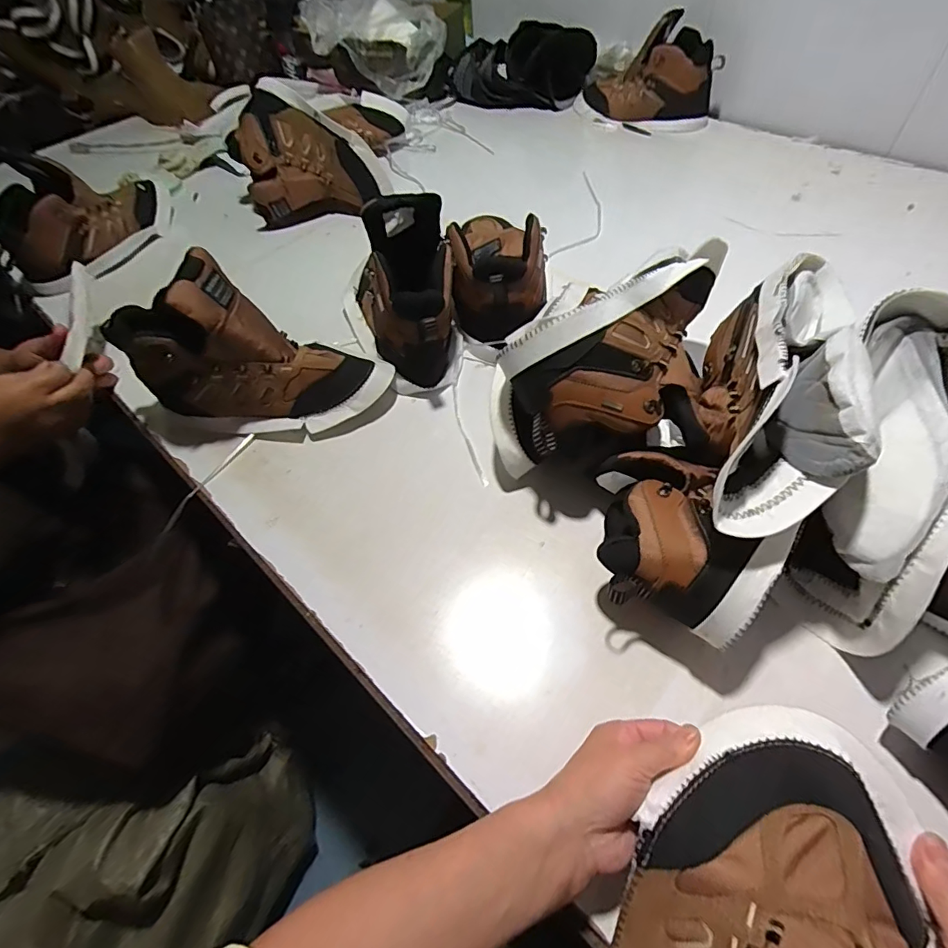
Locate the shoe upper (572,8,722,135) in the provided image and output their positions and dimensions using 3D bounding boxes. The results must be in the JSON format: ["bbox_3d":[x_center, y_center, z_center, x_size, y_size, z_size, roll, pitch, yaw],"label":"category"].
[{"bbox_3d":[0.347,-0.804,1.008,0.284,0.156,0.122,25,60,21],"label":"shoe upper"}]

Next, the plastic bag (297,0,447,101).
[{"bbox_3d":[-0.211,-0.920,1.072,0.297,0.151,0.113,-8,54,-1],"label":"plastic bag"}]

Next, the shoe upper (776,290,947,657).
[{"bbox_3d":[0.328,-0.004,0.392,0.087,0.113,0.289,18,86,17],"label":"shoe upper"}]

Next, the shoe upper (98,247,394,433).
[{"bbox_3d":[-0.259,-0.136,0.557,0.302,0.173,0.101,5,55,8],"label":"shoe upper"}]

